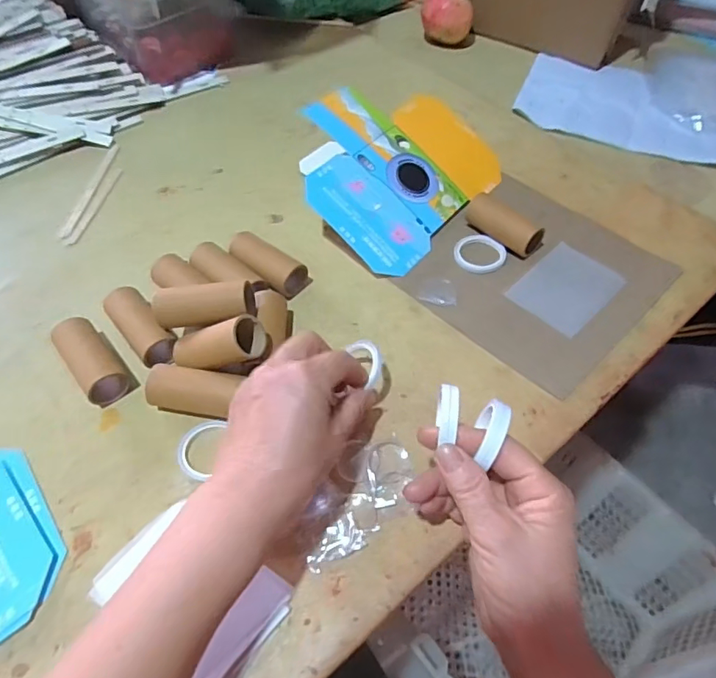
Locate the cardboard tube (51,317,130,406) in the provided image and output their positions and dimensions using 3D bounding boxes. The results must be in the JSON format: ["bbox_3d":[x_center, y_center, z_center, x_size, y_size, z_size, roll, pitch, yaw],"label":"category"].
[{"bbox_3d":[-0.210,0.016,0.409,0.030,0.027,0.077,-34,59,-22],"label":"cardboard tube"}]

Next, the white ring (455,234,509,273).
[{"bbox_3d":[0.116,-0.081,0.492,0.049,0.008,0.043,6,53,5],"label":"white ring"}]

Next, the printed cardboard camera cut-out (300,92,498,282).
[{"bbox_3d":[0.034,-0.178,0.518,0.175,0.009,0.207,45,64,0],"label":"printed cardboard camera cut-out"}]

